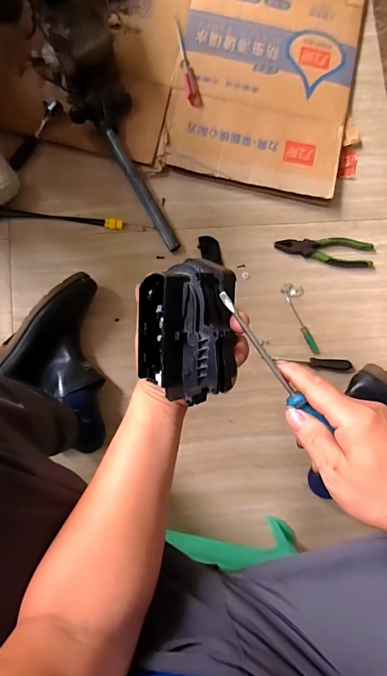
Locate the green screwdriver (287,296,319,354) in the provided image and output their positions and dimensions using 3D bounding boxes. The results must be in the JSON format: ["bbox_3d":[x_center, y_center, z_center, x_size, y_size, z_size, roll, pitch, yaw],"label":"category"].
[{"bbox_3d":[0.218,-0.026,0.763,0.017,0.011,0.124,-24,87,-6],"label":"green screwdriver"}]

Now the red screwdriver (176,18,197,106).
[{"bbox_3d":[-0.019,-0.569,0.781,0.023,0.015,0.195,-11,86,-5],"label":"red screwdriver"}]

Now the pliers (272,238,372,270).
[{"bbox_3d":[0.267,-0.177,0.777,0.200,0.017,0.055,8,84,-3],"label":"pliers"}]

